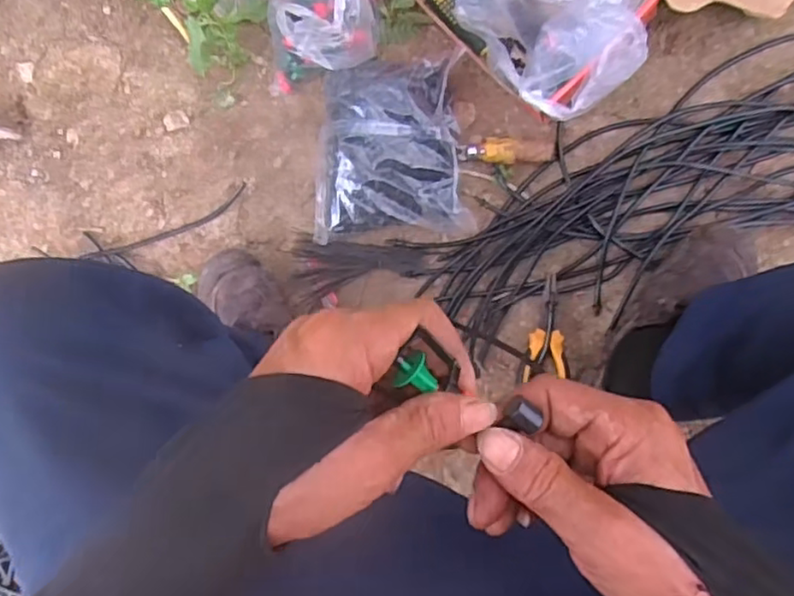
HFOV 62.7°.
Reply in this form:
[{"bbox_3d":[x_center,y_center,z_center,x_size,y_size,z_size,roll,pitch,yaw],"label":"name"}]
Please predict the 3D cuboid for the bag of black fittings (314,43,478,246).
[{"bbox_3d":[-0.011,-0.172,0.755,0.181,0.067,0.196,-3,85,5],"label":"bag of black fittings"}]

